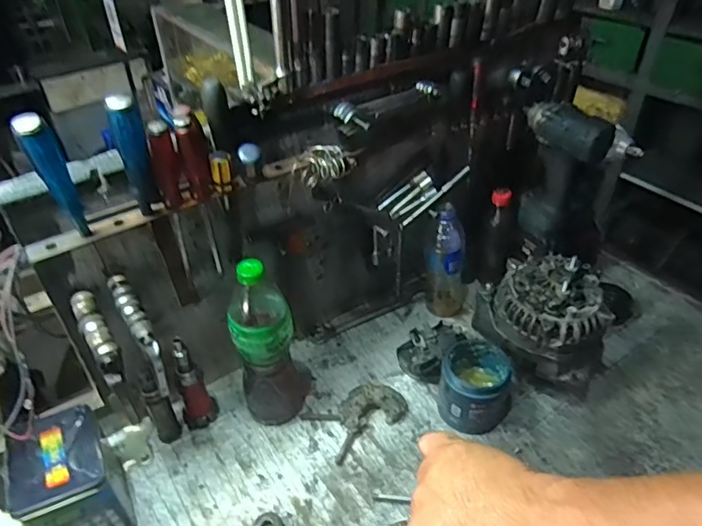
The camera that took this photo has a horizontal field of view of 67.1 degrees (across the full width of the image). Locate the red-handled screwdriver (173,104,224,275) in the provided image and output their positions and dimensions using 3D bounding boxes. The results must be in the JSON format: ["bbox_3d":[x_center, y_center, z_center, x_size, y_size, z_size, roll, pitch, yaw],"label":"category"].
[{"bbox_3d":[-0.168,-0.073,0.611,0.029,0.218,0.040,-11,40,-12],"label":"red-handled screwdriver"}]

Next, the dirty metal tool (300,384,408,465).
[{"bbox_3d":[0.012,0.216,0.767,0.130,0.026,0.090,-22,43,-24],"label":"dirty metal tool"}]

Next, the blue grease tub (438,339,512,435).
[{"bbox_3d":[0.177,0.174,0.752,0.092,0.091,0.105,15,41,19],"label":"blue grease tub"}]

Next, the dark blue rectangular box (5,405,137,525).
[{"bbox_3d":[-0.333,0.268,0.635,0.096,0.138,0.130,-22,43,-24],"label":"dark blue rectangular box"}]

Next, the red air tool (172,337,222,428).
[{"bbox_3d":[-0.222,0.167,0.739,0.049,0.151,0.045,-18,42,-20],"label":"red air tool"}]

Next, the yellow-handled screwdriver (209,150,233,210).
[{"bbox_3d":[-0.144,-0.092,0.601,0.022,0.077,0.020,-13,40,-15],"label":"yellow-handled screwdriver"}]

